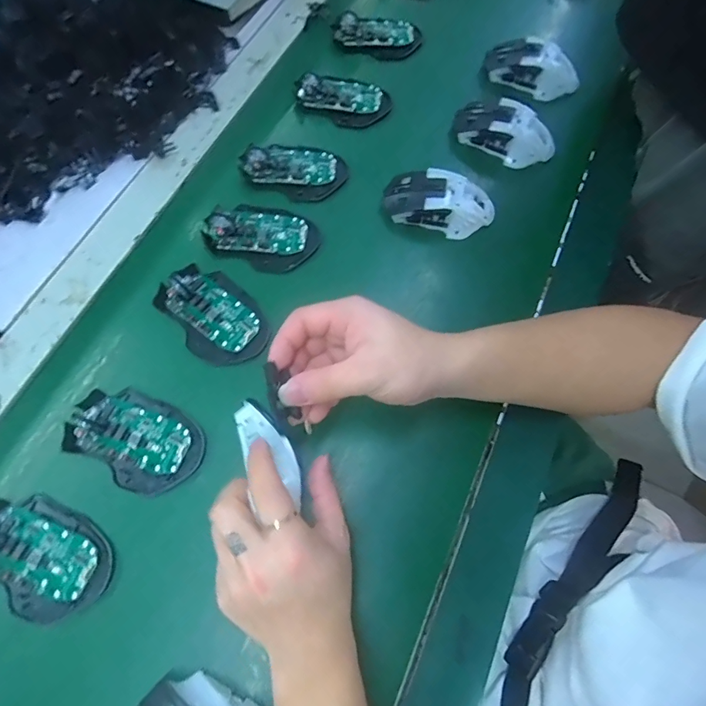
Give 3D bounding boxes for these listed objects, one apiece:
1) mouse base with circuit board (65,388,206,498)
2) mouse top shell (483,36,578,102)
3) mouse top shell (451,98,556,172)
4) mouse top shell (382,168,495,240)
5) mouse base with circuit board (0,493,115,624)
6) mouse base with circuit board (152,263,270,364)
[{"bbox_3d":[-0.188,0.072,0.367,0.113,0.024,0.074,24,71,6],"label":"mouse base with circuit board"},{"bbox_3d":[0.221,-0.352,0.526,0.116,0.035,0.057,26,71,7],"label":"mouse top shell"},{"bbox_3d":[0.175,-0.256,0.489,0.116,0.034,0.058,29,72,8],"label":"mouse top shell"},{"bbox_3d":[0.091,-0.160,0.452,0.114,0.035,0.053,14,70,3],"label":"mouse top shell"},{"bbox_3d":[-0.249,0.158,0.332,0.115,0.024,0.074,24,71,6],"label":"mouse base with circuit board"},{"bbox_3d":[-0.133,-0.040,0.406,0.115,0.023,0.073,39,73,11],"label":"mouse base with circuit board"}]

